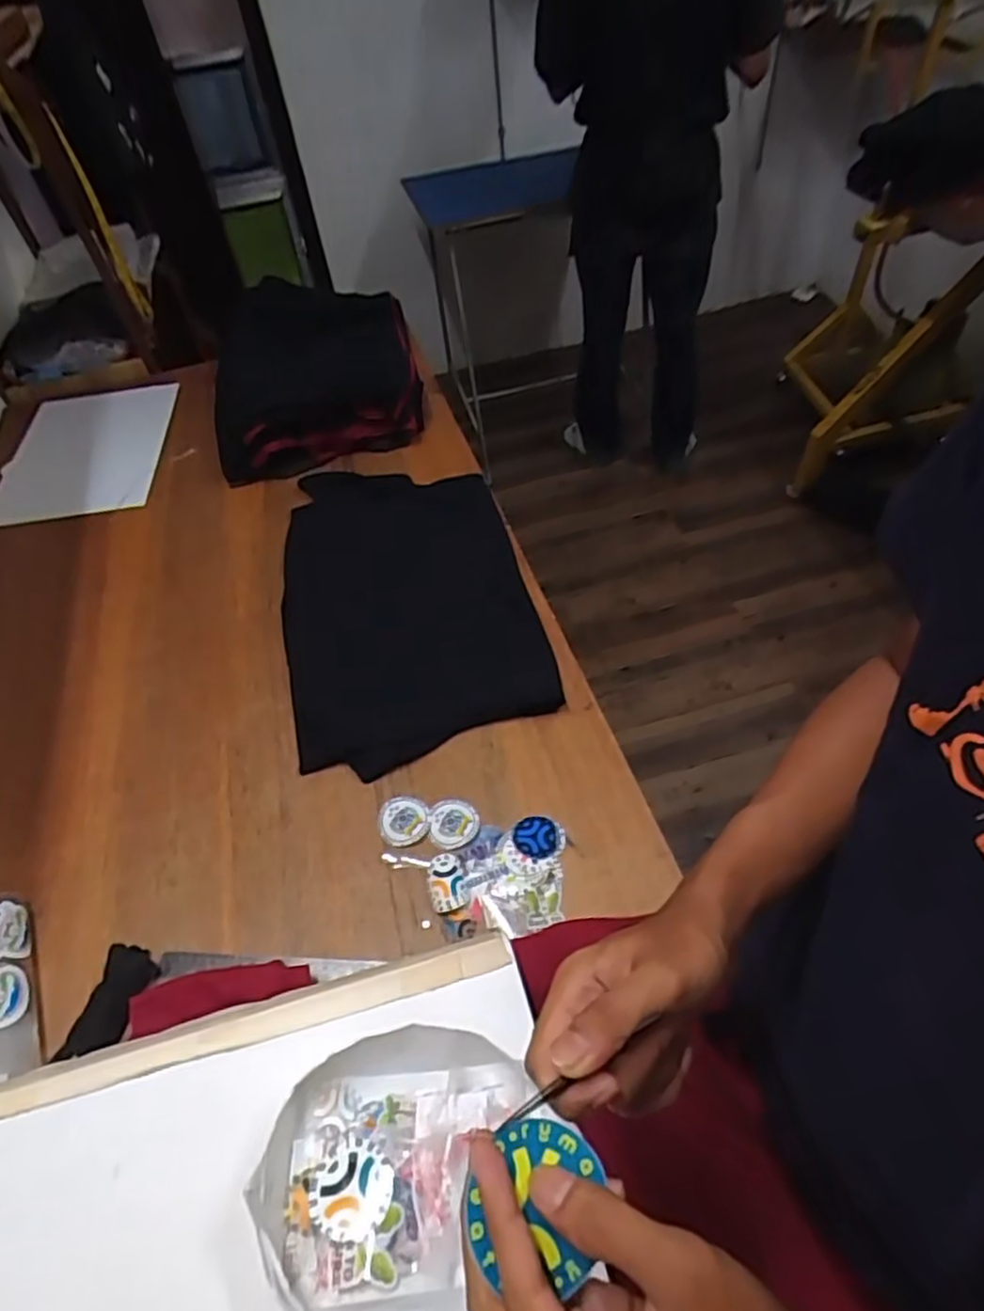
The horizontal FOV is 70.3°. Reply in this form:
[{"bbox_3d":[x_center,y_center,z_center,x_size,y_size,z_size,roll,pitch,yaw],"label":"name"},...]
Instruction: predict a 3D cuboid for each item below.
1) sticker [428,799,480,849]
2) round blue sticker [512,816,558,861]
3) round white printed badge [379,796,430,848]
[{"bbox_3d":[-0.044,0.192,0.803,0.056,0.007,0.056,-3,51,3],"label":"sticker"},{"bbox_3d":[0.049,0.205,0.790,0.050,0.004,0.052,-3,51,3],"label":"round blue sticker"},{"bbox_3d":[-0.102,0.190,0.809,0.058,0.007,0.056,-8,51,-1],"label":"round white printed badge"}]

